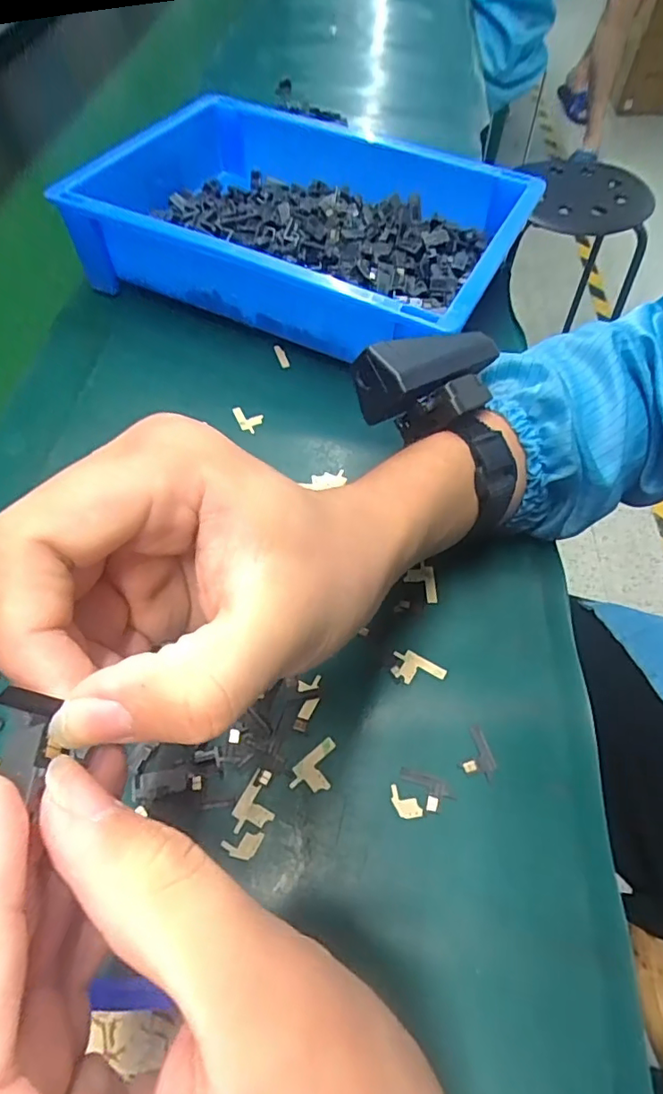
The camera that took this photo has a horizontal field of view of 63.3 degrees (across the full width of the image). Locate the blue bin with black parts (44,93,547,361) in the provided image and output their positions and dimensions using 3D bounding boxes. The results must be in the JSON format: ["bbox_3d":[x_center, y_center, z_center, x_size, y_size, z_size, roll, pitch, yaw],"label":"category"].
[{"bbox_3d":[-0.015,-0.244,0.415,0.290,0.074,0.204,22,60,14],"label":"blue bin with black parts"}]

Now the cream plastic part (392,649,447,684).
[{"bbox_3d":[0.043,0.061,0.270,0.027,0.004,0.016,26,61,17],"label":"cream plastic part"}]

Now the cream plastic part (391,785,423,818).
[{"bbox_3d":[0.033,0.113,0.239,0.010,0.004,0.016,-29,62,-16],"label":"cream plastic part"}]

